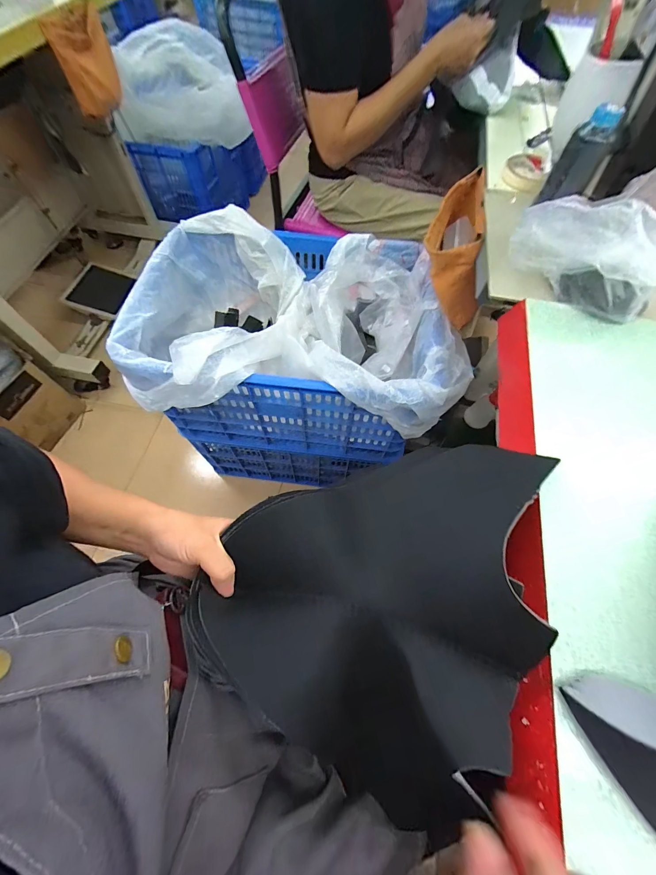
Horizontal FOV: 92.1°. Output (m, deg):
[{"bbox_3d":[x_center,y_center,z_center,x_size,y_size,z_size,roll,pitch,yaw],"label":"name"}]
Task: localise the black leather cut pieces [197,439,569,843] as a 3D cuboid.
[{"bbox_3d":[0.052,0.127,0.237,0.288,0.059,0.209,-16,66,-9],"label":"black leather cut pieces"}]

